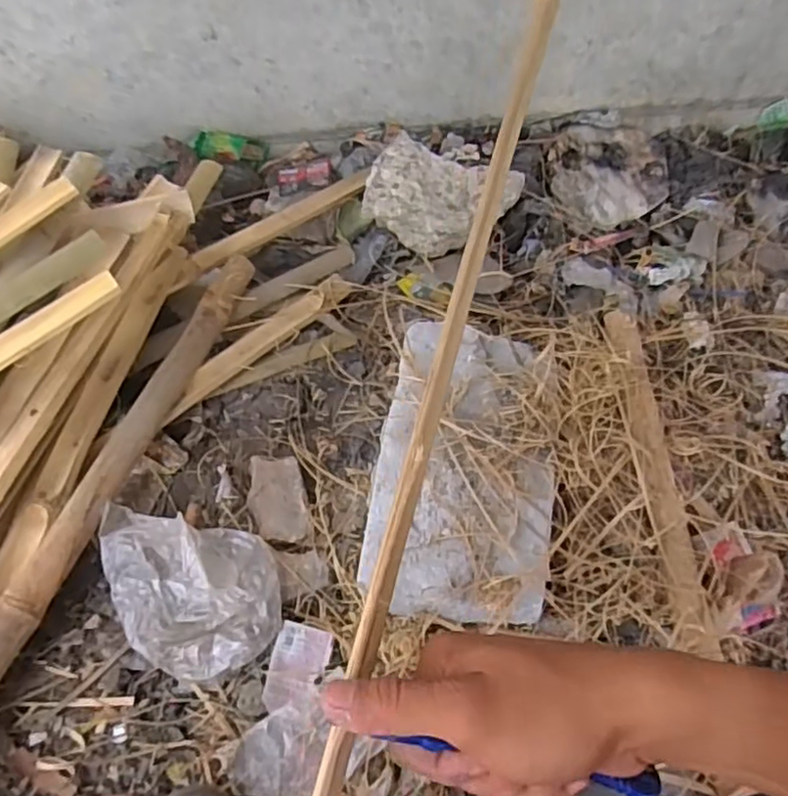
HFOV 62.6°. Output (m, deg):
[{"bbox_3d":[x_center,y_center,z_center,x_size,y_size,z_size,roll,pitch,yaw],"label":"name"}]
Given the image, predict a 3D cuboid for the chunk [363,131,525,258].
[{"bbox_3d":[0.074,-0.312,1.009,0.219,0.090,0.159,18,58,9],"label":"chunk"}]

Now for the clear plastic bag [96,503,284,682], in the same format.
[{"bbox_3d":[-0.226,0.206,0.691,0.211,0.051,0.157,9,57,3],"label":"clear plastic bag"}]

